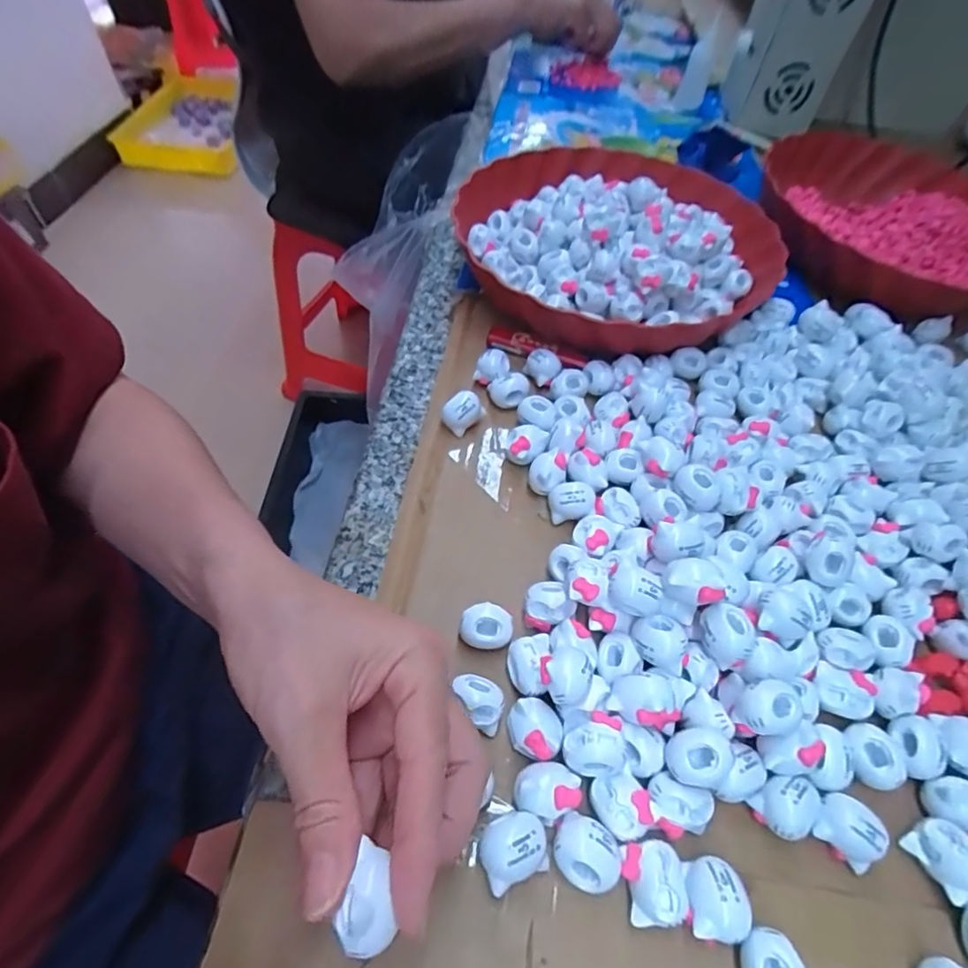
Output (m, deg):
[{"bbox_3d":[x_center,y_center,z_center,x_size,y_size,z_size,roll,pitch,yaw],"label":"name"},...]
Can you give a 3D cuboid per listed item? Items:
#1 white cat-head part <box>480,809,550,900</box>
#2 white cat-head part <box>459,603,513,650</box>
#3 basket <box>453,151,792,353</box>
[{"bbox_3d":[0.011,0.140,0.208,0.025,0.021,0.021,-20,55,-12],"label":"white cat-head part"},{"bbox_3d":[0.002,0.069,0.260,0.024,0.015,0.018,12,55,11],"label":"white cat-head part"},{"bbox_3d":[0.095,-0.185,0.417,0.231,0.066,0.225,-1,53,2],"label":"basket"}]

